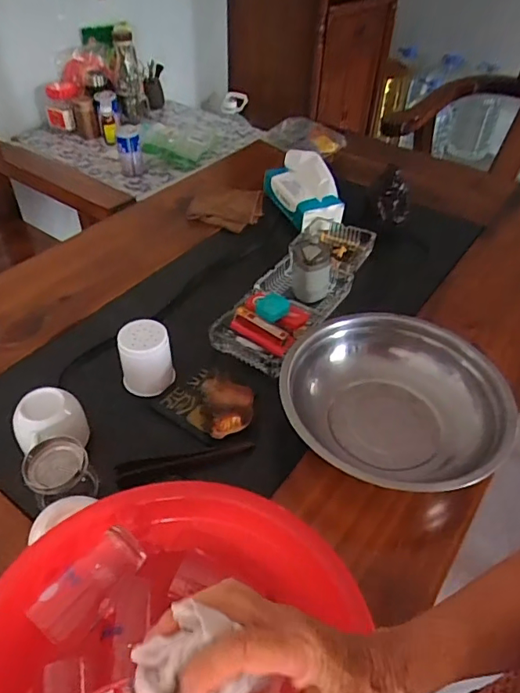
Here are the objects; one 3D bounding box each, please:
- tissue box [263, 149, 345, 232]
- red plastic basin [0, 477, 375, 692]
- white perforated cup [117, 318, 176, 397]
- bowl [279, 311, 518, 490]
[{"bbox_3d":[0.086,-0.308,0.980,0.099,0.082,0.174,-24,50,-25],"label":"tissue box"},{"bbox_3d":[-0.070,0.263,0.384,0.292,0.098,0.299,1,44,-1],"label":"red plastic basin"},{"bbox_3d":[-0.148,0.013,0.656,0.068,0.071,0.062,-12,46,-15],"label":"white perforated cup"},{"bbox_3d":[0.156,0.069,0.602,0.255,0.067,0.244,1,44,-1],"label":"bowl"}]

